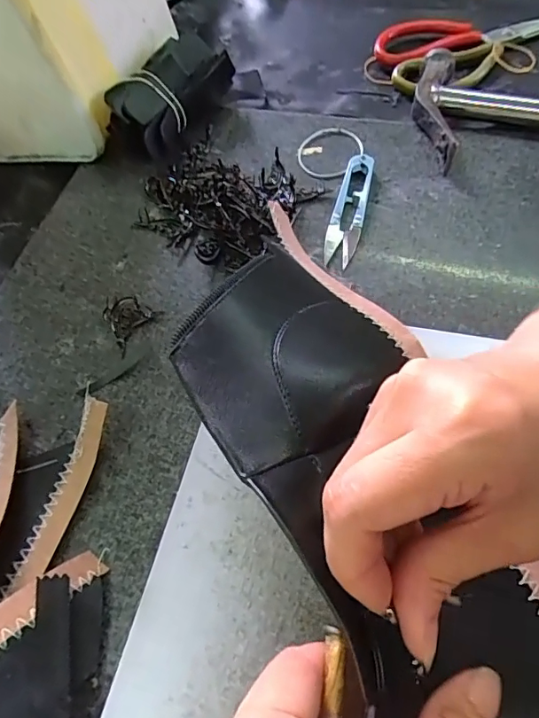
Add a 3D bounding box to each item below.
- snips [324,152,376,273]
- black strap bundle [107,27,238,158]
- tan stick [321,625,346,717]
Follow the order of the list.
[{"bbox_3d":[0.058,-0.110,0.360,0.023,0.010,0.101,11,59,12],"label":"snips"},{"bbox_3d":[-0.080,-0.210,0.407,0.058,0.049,0.118,20,62,17],"label":"black strap bundle"},{"bbox_3d":[0.019,0.094,0.150,0.006,0.004,0.024,3,67,7],"label":"tan stick"}]

